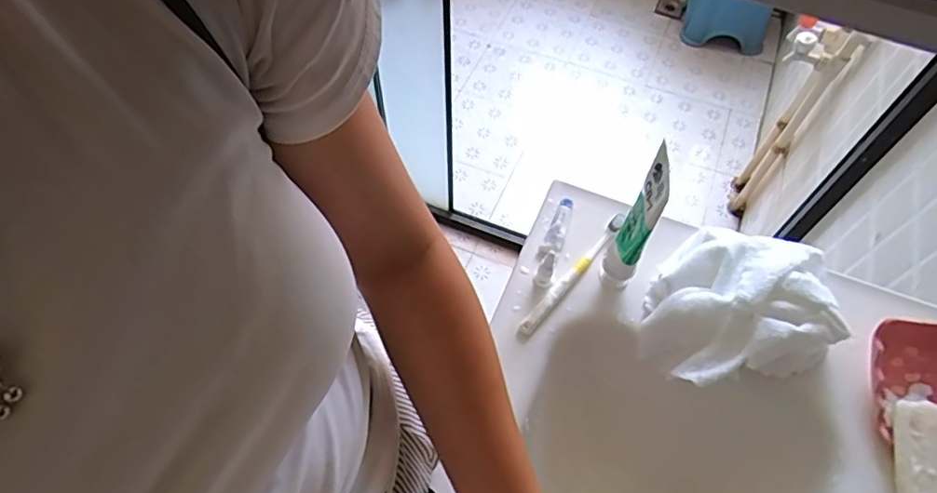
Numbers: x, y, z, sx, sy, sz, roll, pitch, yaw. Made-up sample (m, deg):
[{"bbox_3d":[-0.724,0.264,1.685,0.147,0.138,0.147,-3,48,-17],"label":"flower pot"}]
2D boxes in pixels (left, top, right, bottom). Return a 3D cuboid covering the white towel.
[{"bbox_3d":[0.276,0.060,0.572,0.174,0.068,0.174,16,60,8],"label":"white towel"}]

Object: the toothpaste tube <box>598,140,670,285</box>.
[{"bbox_3d":[0.155,-0.013,0.537,0.031,0.186,0.044,9,56,9],"label":"toothpaste tube"}]

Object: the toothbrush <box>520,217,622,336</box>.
[{"bbox_3d":[0.116,0.027,0.612,0.015,0.019,0.177,36,64,19],"label":"toothbrush"}]

